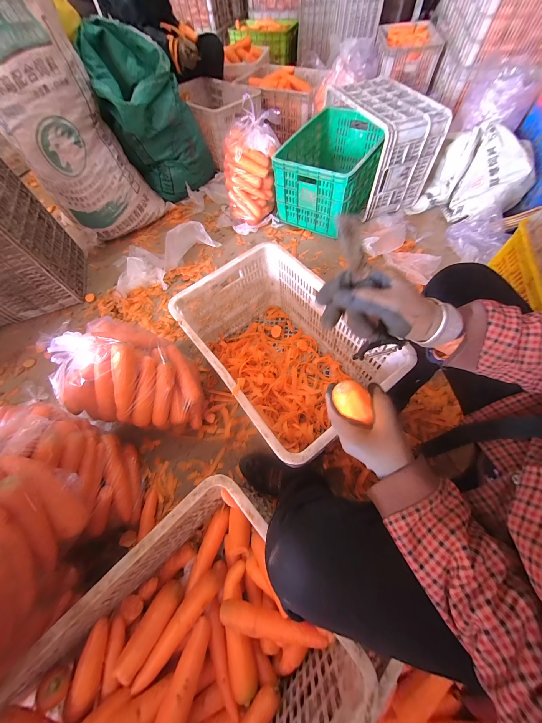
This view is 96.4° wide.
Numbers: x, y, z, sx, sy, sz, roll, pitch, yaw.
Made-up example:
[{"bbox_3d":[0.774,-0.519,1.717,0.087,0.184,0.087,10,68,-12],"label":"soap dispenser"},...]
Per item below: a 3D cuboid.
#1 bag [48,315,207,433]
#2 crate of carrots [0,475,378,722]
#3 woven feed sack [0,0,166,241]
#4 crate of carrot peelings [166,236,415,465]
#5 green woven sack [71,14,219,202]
[{"bbox_3d":[-0.377,0.042,0.668,0.343,0.243,0.243,7,63,7],"label":"bag"},{"bbox_3d":[-0.148,0.525,0.403,0.508,0.241,0.363,-41,67,-17],"label":"crate of carrots"},{"bbox_3d":[-0.750,-0.866,0.899,0.392,0.767,0.209,-33,65,-13],"label":"woven feed sack"},{"bbox_3d":[0.023,-0.022,0.690,0.350,0.269,0.507,-36,66,-14],"label":"crate of carrot peelings"},{"bbox_3d":[-0.522,-1.077,1.098,0.377,0.487,0.338,-24,63,-9],"label":"green woven sack"}]

